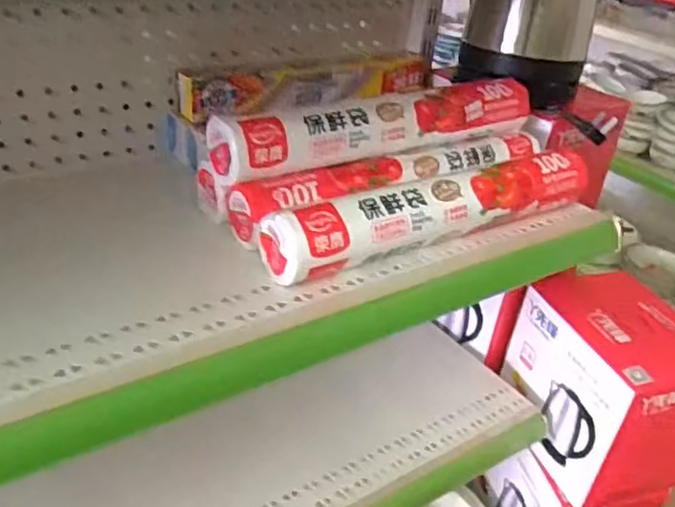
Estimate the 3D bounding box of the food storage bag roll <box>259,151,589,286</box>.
[{"bbox_3d":[0.099,-0.040,0.569,0.345,0.053,0.046,-14,38,-30],"label":"food storage bag roll"}]

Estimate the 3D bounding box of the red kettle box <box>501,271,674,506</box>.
[{"bbox_3d":[0.351,0.169,0.824,0.165,0.198,0.212,-4,33,-17],"label":"red kettle box"}]

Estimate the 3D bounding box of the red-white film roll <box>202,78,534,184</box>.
[{"bbox_3d":[0.054,-0.125,0.602,0.353,0.046,0.044,-14,38,-30],"label":"red-white film roll"}]

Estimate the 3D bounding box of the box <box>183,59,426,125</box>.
[{"bbox_3d":[-0.022,-0.198,0.737,0.323,0.041,0.049,-12,37,-28],"label":"box"}]

